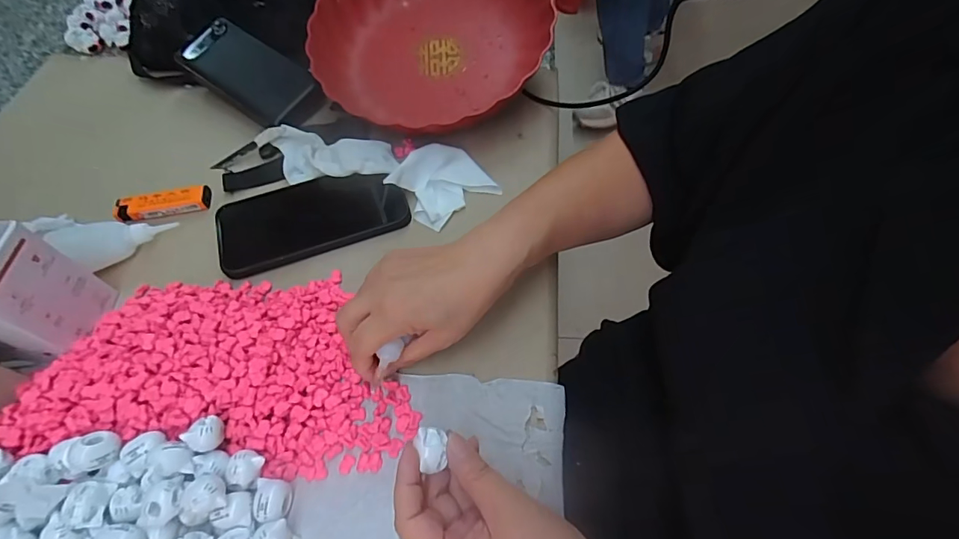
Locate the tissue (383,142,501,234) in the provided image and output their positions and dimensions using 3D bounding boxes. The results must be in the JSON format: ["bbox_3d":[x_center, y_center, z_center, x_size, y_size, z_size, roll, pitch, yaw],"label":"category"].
[{"bbox_3d":[-0.034,-0.081,0.411,0.078,0.029,0.075,-41,65,-20],"label":"tissue"}]

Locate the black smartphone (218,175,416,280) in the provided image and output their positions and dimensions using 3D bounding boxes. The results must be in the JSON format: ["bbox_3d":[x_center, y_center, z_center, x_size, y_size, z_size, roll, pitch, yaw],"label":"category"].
[{"bbox_3d":[-0.148,-0.049,0.404,0.161,0.013,0.077,-17,59,-8],"label":"black smartphone"}]

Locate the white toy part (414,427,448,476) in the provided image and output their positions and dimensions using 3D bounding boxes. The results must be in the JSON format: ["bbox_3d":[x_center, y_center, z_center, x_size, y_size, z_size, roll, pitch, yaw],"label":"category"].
[{"bbox_3d":[-0.029,0.105,0.271,0.017,0.009,0.022,0,59,3],"label":"white toy part"}]

